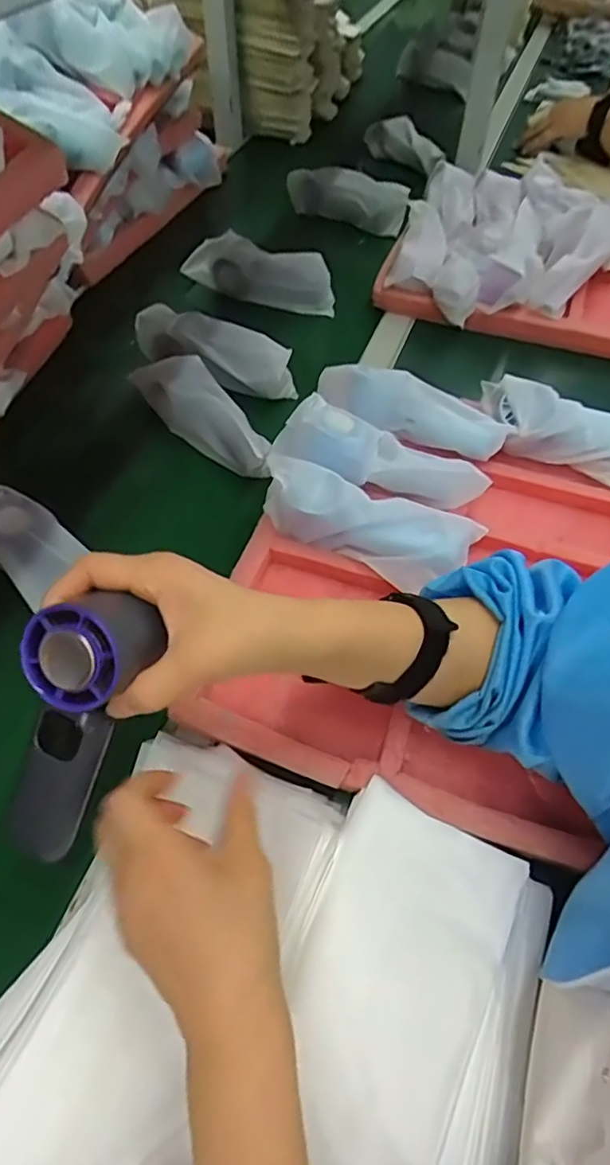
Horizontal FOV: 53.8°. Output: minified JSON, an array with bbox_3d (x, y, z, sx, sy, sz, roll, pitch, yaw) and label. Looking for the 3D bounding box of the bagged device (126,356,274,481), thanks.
[{"bbox_3d":[-0.101,-0.177,0.633,0.059,0.061,0.198,-37,63,-23],"label":"bagged device"}]

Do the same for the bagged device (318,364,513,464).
[{"bbox_3d":[0.104,-0.173,0.593,0.188,0.047,0.040,21,57,13],"label":"bagged device"}]

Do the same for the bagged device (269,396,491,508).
[{"bbox_3d":[0.070,-0.118,0.549,0.181,0.051,0.061,19,53,-5],"label":"bagged device"}]

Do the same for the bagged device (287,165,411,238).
[{"bbox_3d":[0.065,-0.586,0.919,0.195,0.071,0.048,21,57,13],"label":"bagged device"}]

